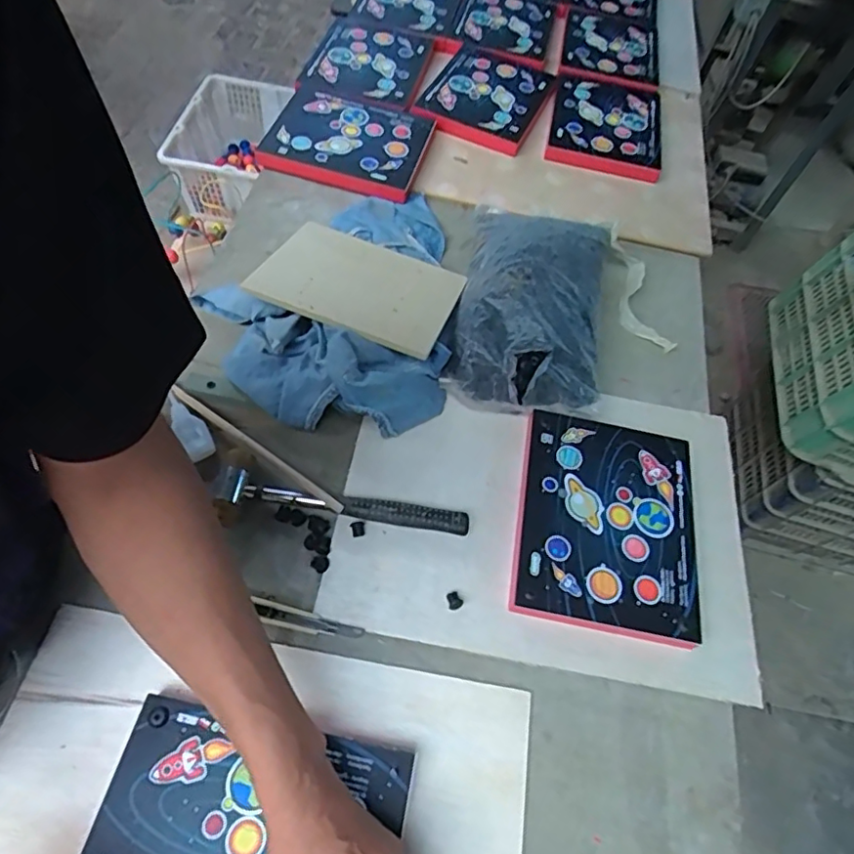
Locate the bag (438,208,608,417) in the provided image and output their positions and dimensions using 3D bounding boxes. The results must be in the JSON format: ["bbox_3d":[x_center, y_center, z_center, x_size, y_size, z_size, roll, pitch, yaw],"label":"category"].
[{"bbox_3d":[0.120,-0.149,0.652,0.163,0.070,0.290,14,59,0],"label":"bag"}]

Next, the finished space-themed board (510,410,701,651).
[{"bbox_3d":[0.174,0.091,0.553,0.165,0.023,0.206,10,58,2],"label":"finished space-themed board"}]

